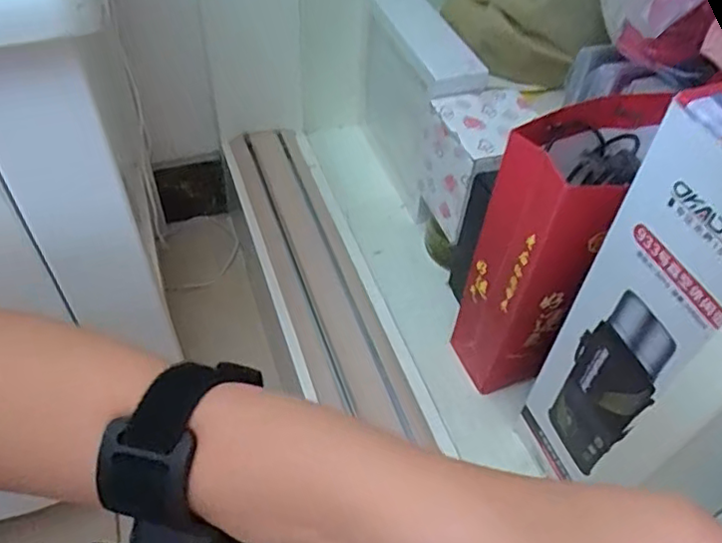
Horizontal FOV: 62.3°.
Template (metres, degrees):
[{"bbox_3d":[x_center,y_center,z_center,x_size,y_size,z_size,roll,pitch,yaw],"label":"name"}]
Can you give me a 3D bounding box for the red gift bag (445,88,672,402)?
[{"bbox_3d":[0.147,-0.009,0.459,0.127,0.215,0.081,-24,54,-22],"label":"red gift bag"}]

